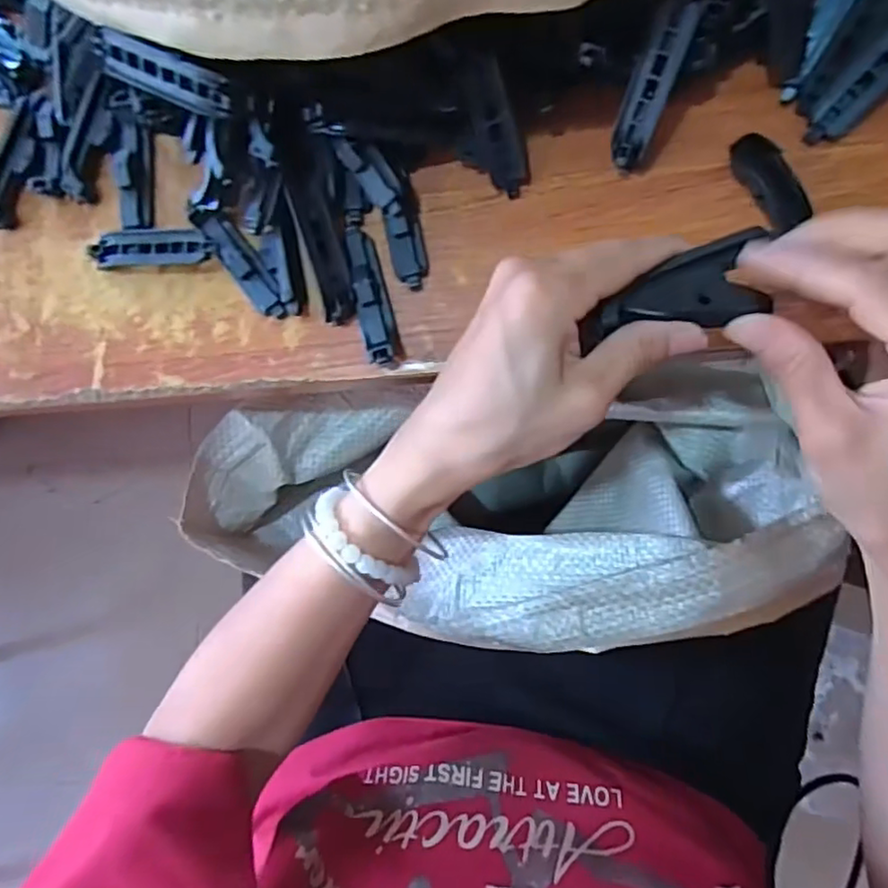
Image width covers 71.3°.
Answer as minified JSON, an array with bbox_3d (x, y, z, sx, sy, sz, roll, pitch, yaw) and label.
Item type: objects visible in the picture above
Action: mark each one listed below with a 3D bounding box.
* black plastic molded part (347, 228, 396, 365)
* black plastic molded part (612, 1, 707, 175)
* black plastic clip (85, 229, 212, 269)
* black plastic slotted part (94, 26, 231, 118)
[{"bbox_3d":[-0.038,-0.078,0.319,0.015,0.016,0.072,-11,86,6],"label":"black plastic molded part"},{"bbox_3d":[0.094,-0.161,0.282,0.018,0.007,0.068,22,129,7],"label":"black plastic molded part"},{"bbox_3d":[-0.156,-0.105,0.334,0.067,0.016,0.017,0,88,7],"label":"black plastic clip"},{"bbox_3d":[-0.124,-0.162,0.274,0.067,0.016,0.015,24,91,7],"label":"black plastic slotted part"}]

